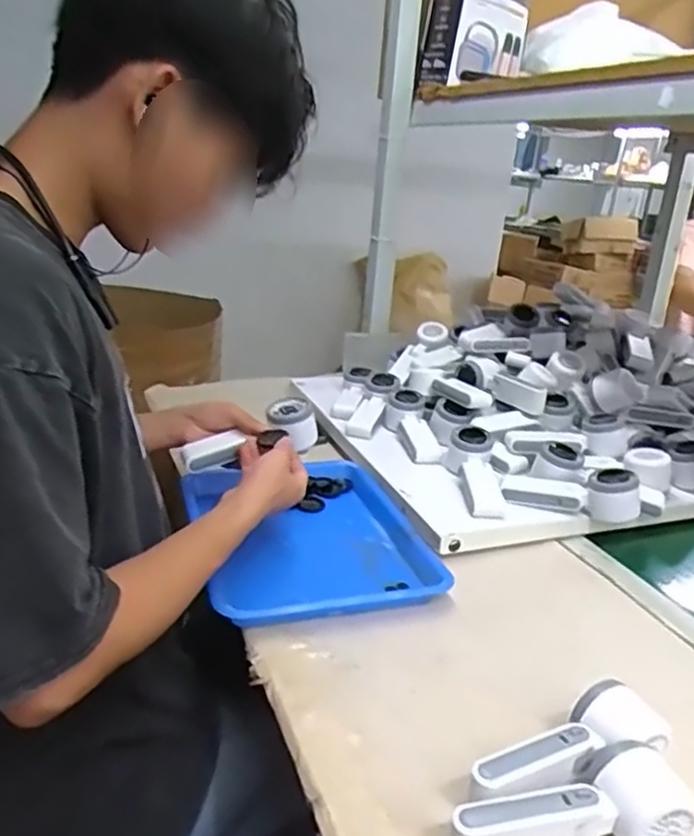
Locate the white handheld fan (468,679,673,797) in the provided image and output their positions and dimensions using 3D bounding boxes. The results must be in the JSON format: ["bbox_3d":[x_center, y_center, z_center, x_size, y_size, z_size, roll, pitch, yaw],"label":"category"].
[{"bbox_3d":[0.158,0.244,0.517,0.168,0.050,0.060,-2,21,-18],"label":"white handheld fan"}]

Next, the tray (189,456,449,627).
[{"bbox_3d":[-0.050,0.122,0.828,0.246,0.042,0.319,-5,23,-18],"label":"tray"}]

